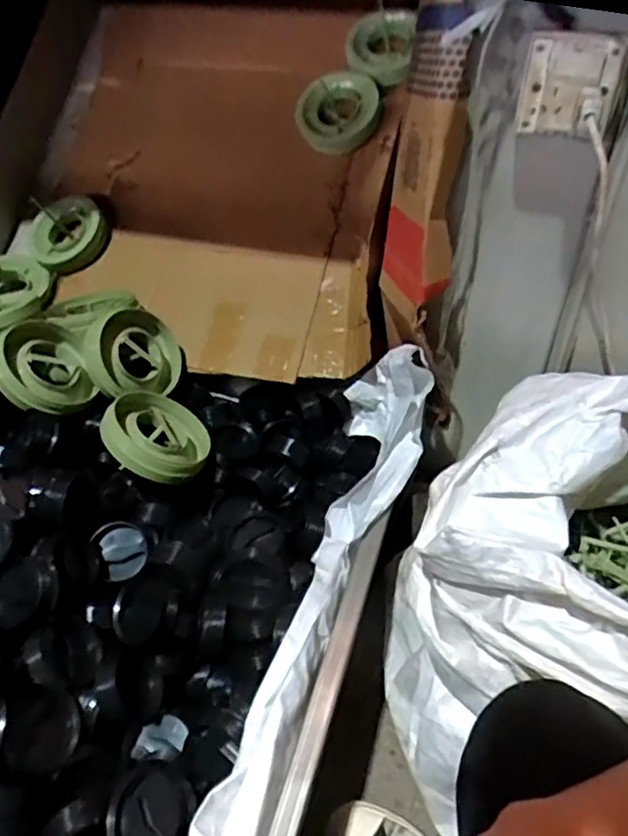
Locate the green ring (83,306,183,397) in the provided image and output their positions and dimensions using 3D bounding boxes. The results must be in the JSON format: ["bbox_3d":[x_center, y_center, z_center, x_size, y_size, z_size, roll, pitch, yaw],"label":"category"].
[{"bbox_3d":[-0.253,-0.091,0.871,0.054,0.124,0.135,-9,-2,42],"label":"green ring"}]

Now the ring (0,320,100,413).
[{"bbox_3d":[-0.353,-0.065,0.799,0.119,0.037,0.129,18,53,-44],"label":"ring"}]

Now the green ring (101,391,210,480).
[{"bbox_3d":[-0.196,0.024,0.774,0.130,0.031,0.127,29,30,-19],"label":"green ring"}]

